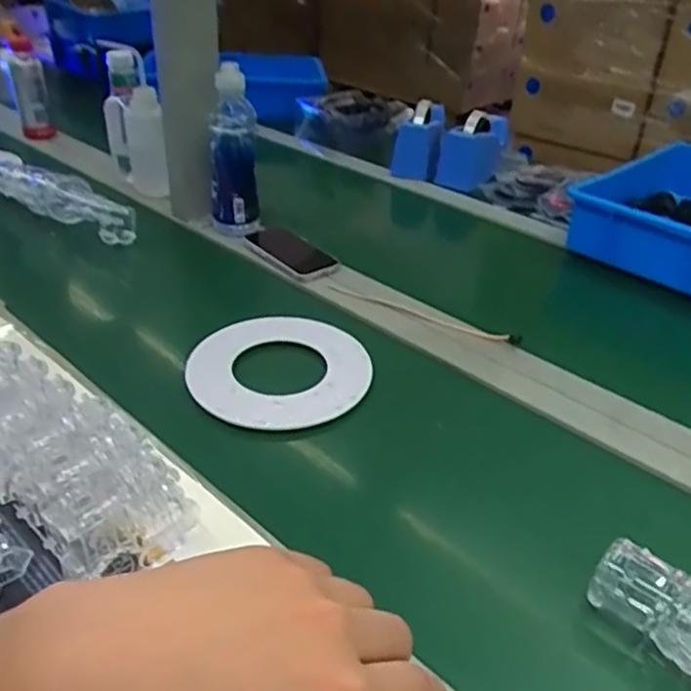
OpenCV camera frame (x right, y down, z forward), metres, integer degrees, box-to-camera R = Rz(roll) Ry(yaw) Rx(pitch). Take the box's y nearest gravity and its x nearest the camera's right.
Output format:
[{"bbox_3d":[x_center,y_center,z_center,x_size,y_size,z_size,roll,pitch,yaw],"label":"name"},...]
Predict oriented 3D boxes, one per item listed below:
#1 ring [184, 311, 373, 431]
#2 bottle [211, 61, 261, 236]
[{"bbox_3d":[-0.073,0.019,0.726,0.191,0.011,0.208,2,34,-1],"label":"ring"},{"bbox_3d":[-0.163,-0.265,0.952,0.069,0.251,0.081,0,35,-5],"label":"bottle"}]

